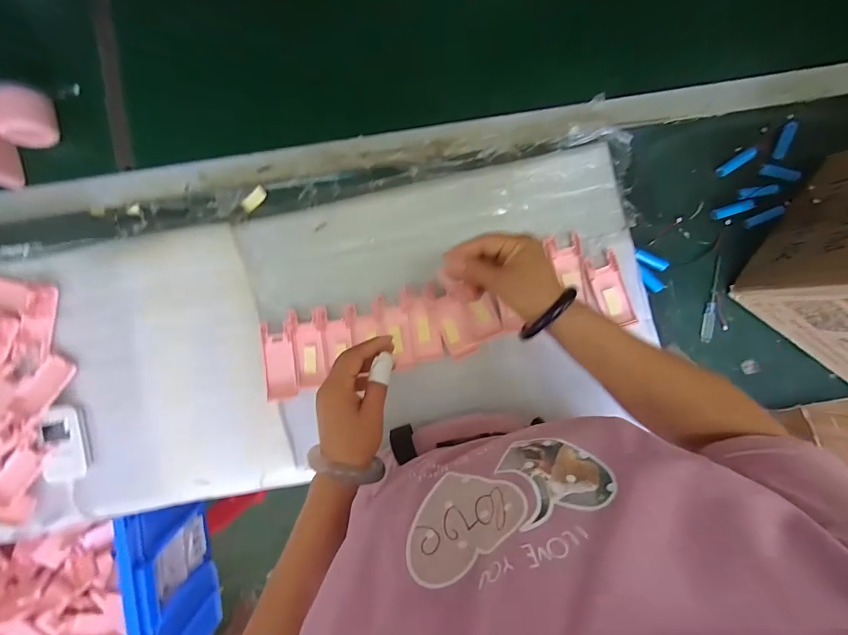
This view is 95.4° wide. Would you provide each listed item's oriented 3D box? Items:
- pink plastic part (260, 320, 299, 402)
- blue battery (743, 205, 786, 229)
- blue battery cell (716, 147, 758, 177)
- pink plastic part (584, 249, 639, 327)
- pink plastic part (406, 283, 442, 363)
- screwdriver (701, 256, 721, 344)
[{"bbox_3d":[-0.190,0.059,0.513,0.040,0.016,0.102,-6,91,0],"label":"pink plastic part"},{"bbox_3d":[0.447,-0.132,0.505,0.053,0.011,0.012,-25,91,0],"label":"blue battery"},{"bbox_3d":[0.416,-0.207,0.510,0.057,0.010,0.013,-34,91,1],"label":"blue battery cell"},{"bbox_3d":[0.243,-0.035,0.503,0.039,0.012,0.097,-22,91,0],"label":"pink plastic part"},{"bbox_3d":[0.001,0.007,0.516,0.039,0.006,0.101,-8,91,0],"label":"pink plastic part"},{"bbox_3d":[0.389,-0.023,0.521,0.013,0.010,0.115,9,91,0],"label":"screwdriver"}]

